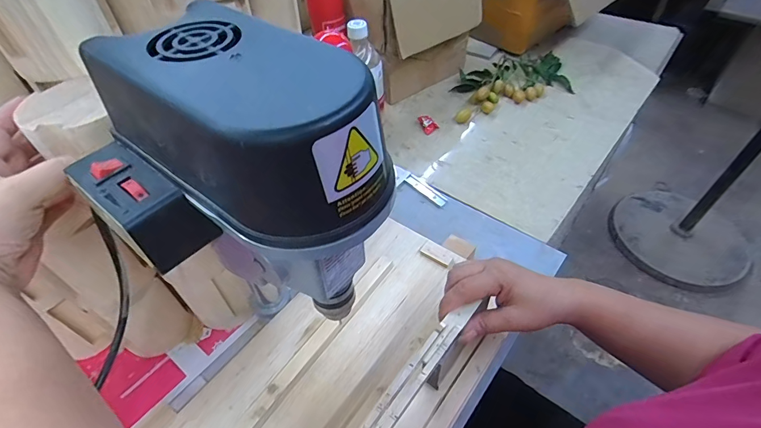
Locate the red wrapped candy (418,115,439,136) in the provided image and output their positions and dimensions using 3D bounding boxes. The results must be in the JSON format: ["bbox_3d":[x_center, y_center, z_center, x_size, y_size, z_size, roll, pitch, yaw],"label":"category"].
[{"bbox_3d":[0.088,-0.166,0.726,0.028,0.017,0.043,-18,50,-14],"label":"red wrapped candy"}]

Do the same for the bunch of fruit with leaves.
[{"bbox_3d":[0.254,-0.265,0.791,0.289,0.041,0.129,-19,51,-15],"label":"bunch of fruit with leaves"}]

